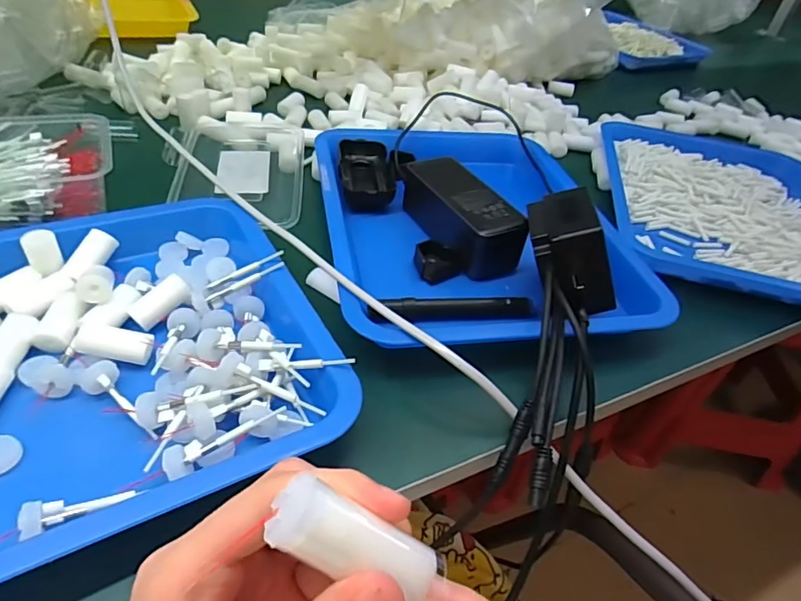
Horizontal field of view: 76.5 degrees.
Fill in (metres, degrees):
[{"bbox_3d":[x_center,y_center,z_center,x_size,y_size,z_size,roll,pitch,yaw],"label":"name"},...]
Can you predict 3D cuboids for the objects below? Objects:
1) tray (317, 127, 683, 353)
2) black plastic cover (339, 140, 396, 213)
[{"bbox_3d":[0.063,-0.086,0.457,0.255,0.092,0.329,-2,43,-13],"label":"tray"},{"bbox_3d":[-0.036,-0.128,0.525,0.054,0.033,0.106,-3,40,-9],"label":"black plastic cover"}]

